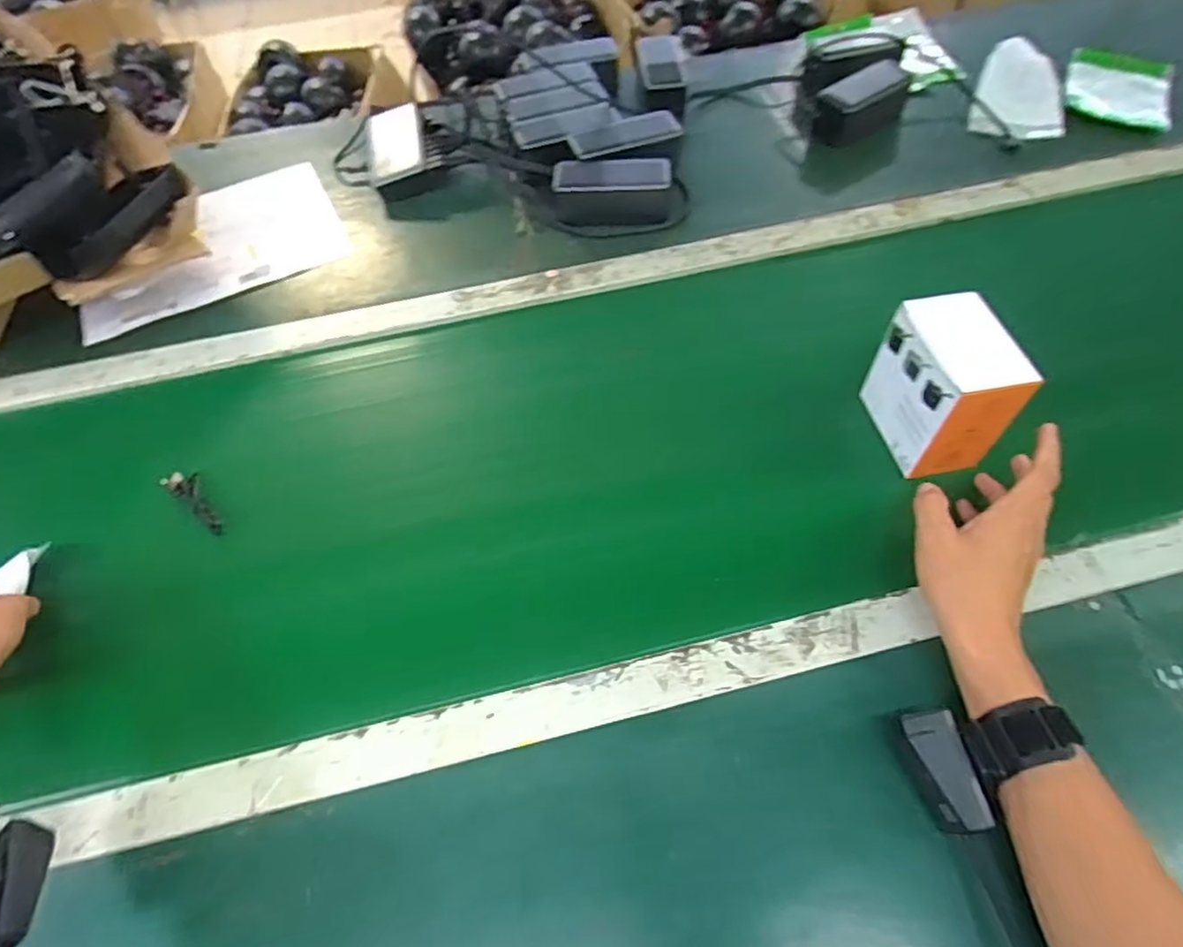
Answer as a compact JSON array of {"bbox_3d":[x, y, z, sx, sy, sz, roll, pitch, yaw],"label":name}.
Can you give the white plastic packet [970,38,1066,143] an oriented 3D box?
[{"bbox_3d":[0.588,-0.522,0.877,0.108,0.035,0.209,18,60,13],"label":"white plastic packet"}]

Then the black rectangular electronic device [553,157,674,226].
[{"bbox_3d":[0.025,-0.326,0.751,0.135,0.049,0.060,-3,57,0],"label":"black rectangular electronic device"}]

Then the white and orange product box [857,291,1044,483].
[{"bbox_3d":[0.297,-0.074,0.547,0.068,0.116,0.109,-8,57,-3],"label":"white and orange product box"}]

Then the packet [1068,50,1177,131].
[{"bbox_3d":[0.719,-0.518,0.876,0.129,0.021,0.199,21,61,15],"label":"packet"}]

